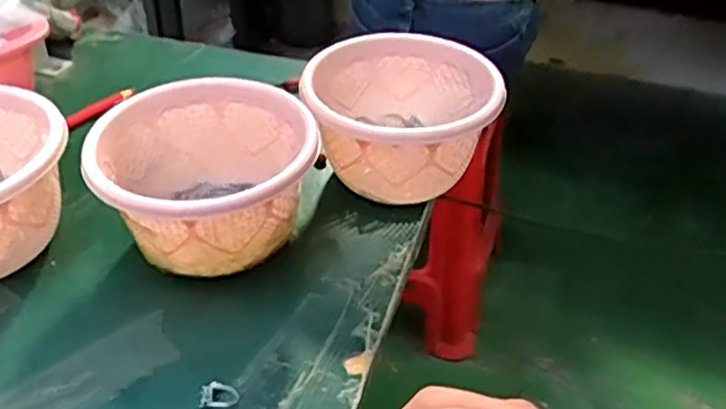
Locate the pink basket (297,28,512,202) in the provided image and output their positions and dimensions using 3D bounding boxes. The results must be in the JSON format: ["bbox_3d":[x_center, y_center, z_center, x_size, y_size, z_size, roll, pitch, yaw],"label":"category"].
[{"bbox_3d":[0.028,-0.059,0.530,0.136,0.098,0.122,1,39,-1],"label":"pink basket"}]

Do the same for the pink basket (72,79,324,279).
[{"bbox_3d":[-0.104,-0.012,0.474,0.139,0.095,0.132,1,39,-1],"label":"pink basket"}]

